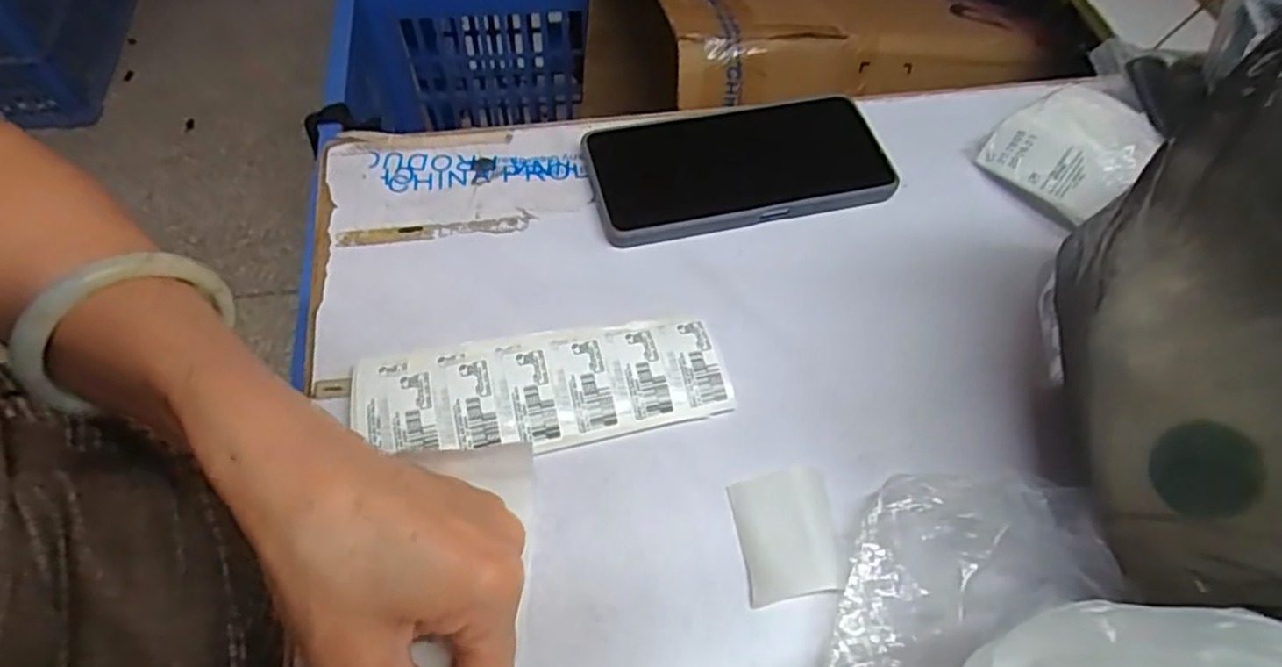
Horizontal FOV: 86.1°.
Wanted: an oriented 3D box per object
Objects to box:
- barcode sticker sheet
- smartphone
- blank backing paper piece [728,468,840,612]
[{"bbox_3d":[-0.044,0.025,0.307,0.161,0.008,0.051,-6,68,-8],"label":"barcode sticker sheet"},{"bbox_3d":[0.054,-0.095,0.387,0.164,0.012,0.082,-11,61,-7],"label":"smartphone"},{"bbox_3d":[0.060,0.082,0.283,0.039,0.012,0.050,-8,60,-5],"label":"blank backing paper piece"}]

